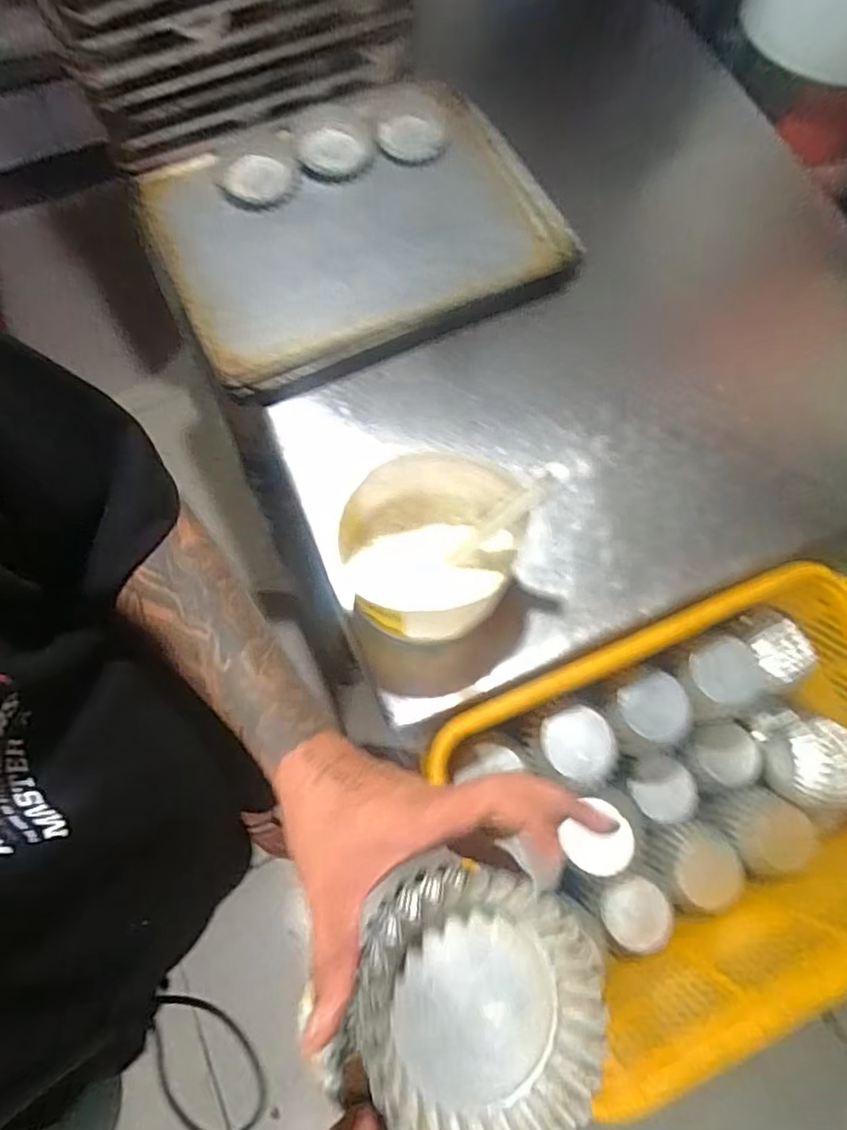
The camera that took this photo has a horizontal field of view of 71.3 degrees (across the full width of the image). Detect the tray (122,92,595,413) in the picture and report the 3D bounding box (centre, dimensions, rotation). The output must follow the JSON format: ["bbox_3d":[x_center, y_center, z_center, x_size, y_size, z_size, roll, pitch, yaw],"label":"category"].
[{"bbox_3d":[-0.087,-0.448,0.764,0.501,0.043,0.380,-26,77,-12],"label":"tray"}]

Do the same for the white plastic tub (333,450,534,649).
[{"bbox_3d":[0.002,-0.018,0.575,0.163,0.117,0.163,24,73,5],"label":"white plastic tub"}]

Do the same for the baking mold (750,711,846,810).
[{"bbox_3d":[0.495,0.246,0.746,0.095,0.098,0.115,12,72,1],"label":"baking mold"}]

